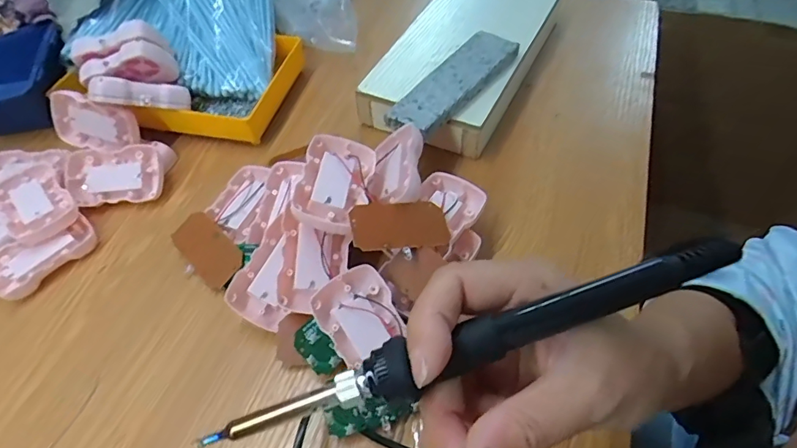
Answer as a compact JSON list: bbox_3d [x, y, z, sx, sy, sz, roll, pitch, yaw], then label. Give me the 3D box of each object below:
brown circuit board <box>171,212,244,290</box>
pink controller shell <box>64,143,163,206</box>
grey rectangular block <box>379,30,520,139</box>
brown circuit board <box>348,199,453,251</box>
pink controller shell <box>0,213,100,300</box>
[{"bbox_3d":[-0.158,0.021,0.400,0.065,0.005,0.038,40,82,17],"label":"brown circuit board"},{"bbox_3d":[-0.268,-0.045,0.458,0.087,0.018,0.054,-8,85,-1],"label":"pink controller shell"},{"bbox_3d":[0.054,-0.132,0.453,0.050,0.021,0.151,31,60,24],"label":"grey rectangular block"},{"bbox_3d":[0.001,0.000,0.360,0.074,0.004,0.038,-1,60,-20],"label":"brown circuit board"},{"bbox_3d":[-0.310,0.024,0.417,0.049,0.015,0.087,32,60,24],"label":"pink controller shell"}]

